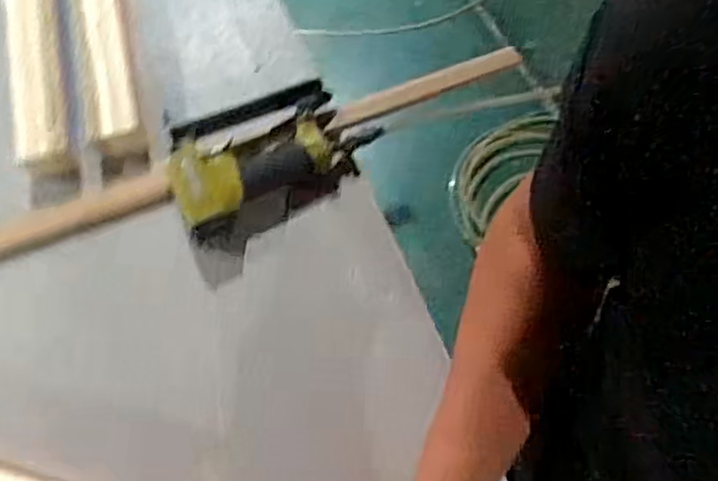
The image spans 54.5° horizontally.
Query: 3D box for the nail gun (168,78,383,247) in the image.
[{"bbox_3d":[-0.094,-0.098,0.757,0.228,0.052,0.122,-24,69,-7],"label":"nail gun"}]

